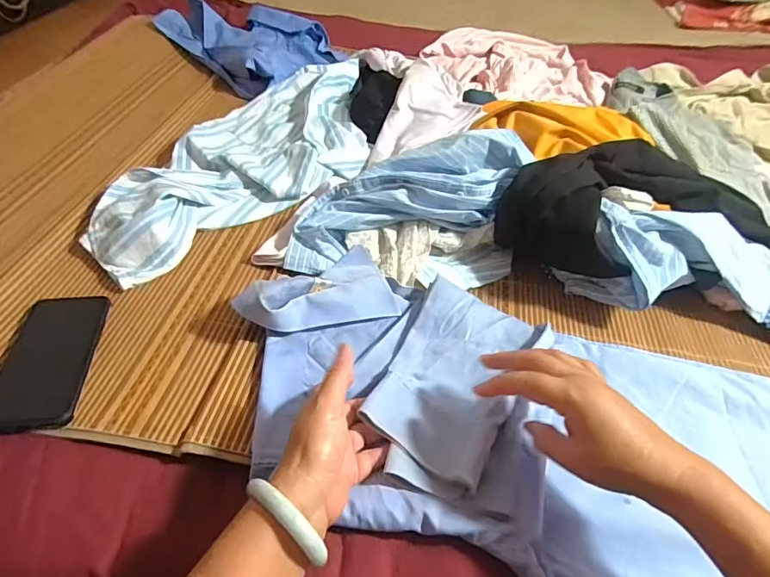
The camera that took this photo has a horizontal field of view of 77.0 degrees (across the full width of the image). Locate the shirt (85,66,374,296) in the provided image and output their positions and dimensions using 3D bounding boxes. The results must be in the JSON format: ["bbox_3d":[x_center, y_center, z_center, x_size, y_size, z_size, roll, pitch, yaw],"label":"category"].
[{"bbox_3d":[-0.204,-0.219,0.750,0.289,0.055,0.542,37,53,28],"label":"shirt"}]

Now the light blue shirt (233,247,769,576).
[{"bbox_3d":[0.213,0.136,0.459,0.722,0.054,0.286,14,46,6],"label":"light blue shirt"}]

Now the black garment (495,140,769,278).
[{"bbox_3d":[0.389,-0.071,0.604,0.489,0.127,0.155,7,45,2],"label":"black garment"}]

